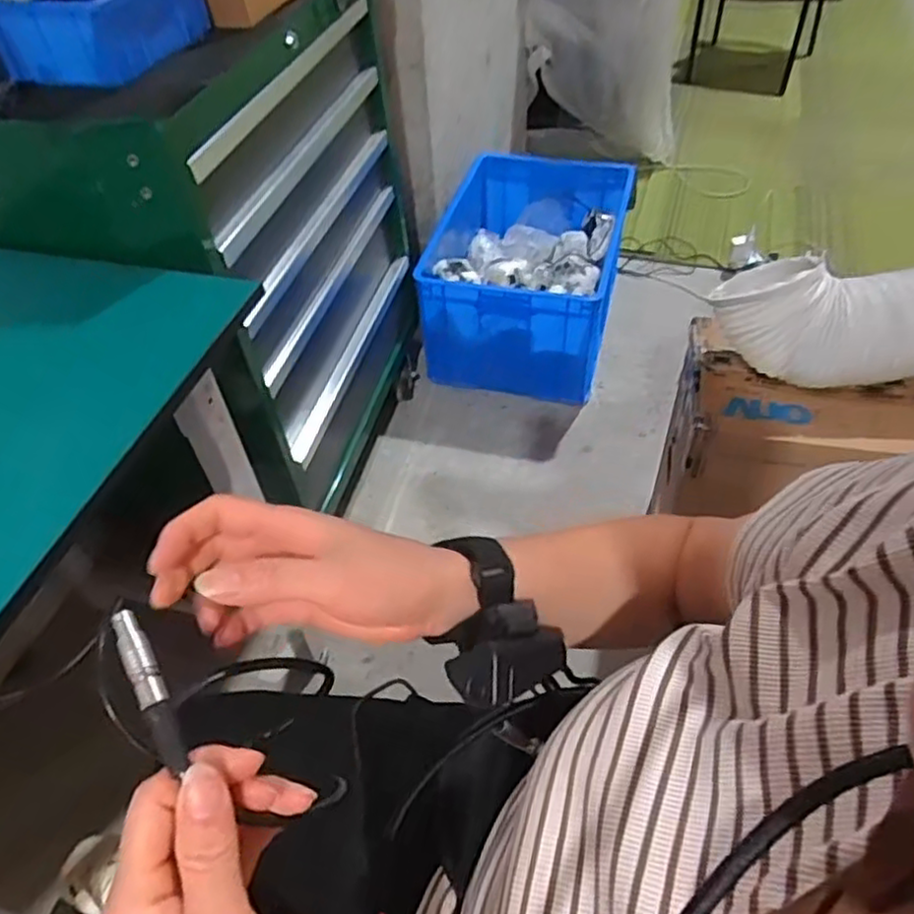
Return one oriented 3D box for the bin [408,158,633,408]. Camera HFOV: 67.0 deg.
[{"bbox_3d":[0.159,-0.465,1.735,0.457,0.294,0.590,9,50,13],"label":"bin"}]

